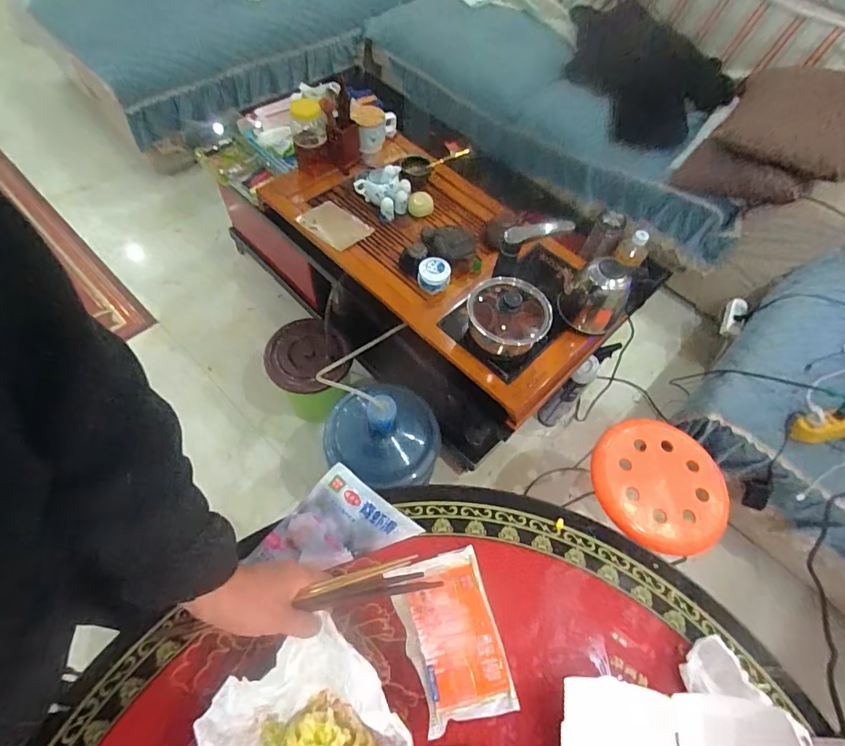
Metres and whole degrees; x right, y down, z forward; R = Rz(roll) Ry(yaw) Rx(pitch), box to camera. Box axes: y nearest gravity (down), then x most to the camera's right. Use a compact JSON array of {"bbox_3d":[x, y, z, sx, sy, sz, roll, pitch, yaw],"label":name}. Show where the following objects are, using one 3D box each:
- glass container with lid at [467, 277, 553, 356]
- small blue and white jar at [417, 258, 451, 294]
[{"bbox_3d":[0.172,-0.116,0.915,0.154,0.129,0.148,1,60,-4],"label":"glass container with lid"},{"bbox_3d":[0.025,-0.213,1.003,0.073,0.059,0.057,4,60,-2],"label":"small blue and white jar"}]

